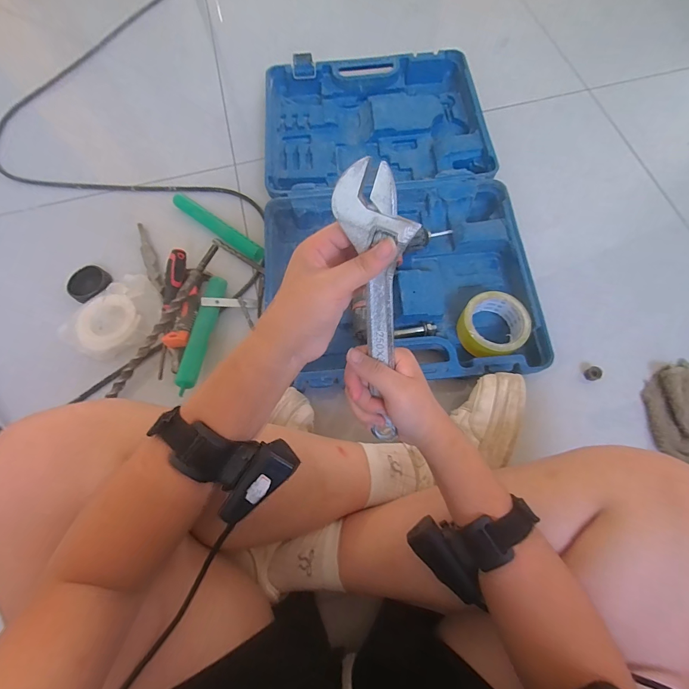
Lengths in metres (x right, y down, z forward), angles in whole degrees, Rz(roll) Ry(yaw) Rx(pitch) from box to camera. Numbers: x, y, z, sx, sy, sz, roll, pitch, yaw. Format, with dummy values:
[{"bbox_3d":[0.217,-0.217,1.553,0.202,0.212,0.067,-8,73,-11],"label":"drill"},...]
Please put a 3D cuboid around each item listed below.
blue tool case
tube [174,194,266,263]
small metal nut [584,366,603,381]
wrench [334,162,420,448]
[{"bbox_3d":[0.079,-0.283,0.669,0.454,0.054,0.747,-8,69,-1],"label":"blue tool case"},{"bbox_3d":[-0.241,-0.225,0.675,0.220,0.023,0.028,35,74,13],"label":"tube"},{"bbox_3d":[0.395,0.046,0.558,0.025,0.015,0.021,-23,70,-7],"label":"small metal nut"},{"bbox_3d":[0.028,-0.014,0.296,0.055,0.247,0.020,-4,29,0],"label":"wrench"}]

